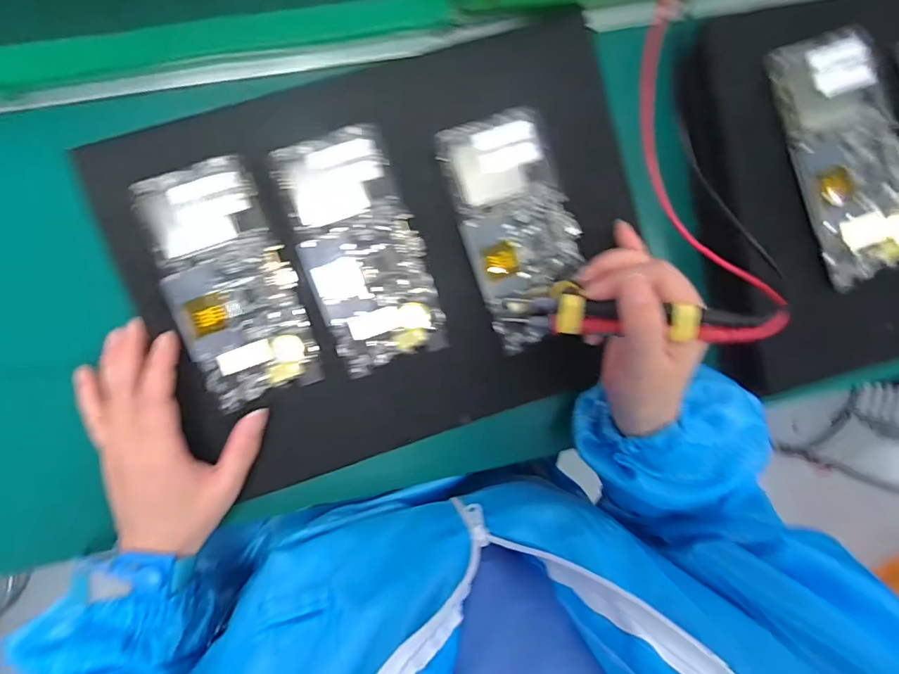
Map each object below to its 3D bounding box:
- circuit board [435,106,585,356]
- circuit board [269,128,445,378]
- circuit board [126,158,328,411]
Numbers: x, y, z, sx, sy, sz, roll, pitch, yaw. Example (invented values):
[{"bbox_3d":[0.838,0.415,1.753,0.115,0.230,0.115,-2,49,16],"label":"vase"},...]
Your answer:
[{"bbox_3d":[0.049,-0.074,0.325,0.076,0.008,0.152,-19,98,-4],"label":"circuit board"},{"bbox_3d":[-0.058,-0.058,0.315,0.076,0.004,0.154,-19,98,-4],"label":"circuit board"},{"bbox_3d":[-0.143,-0.034,0.308,0.076,0.007,0.152,-19,98,-4],"label":"circuit board"}]

